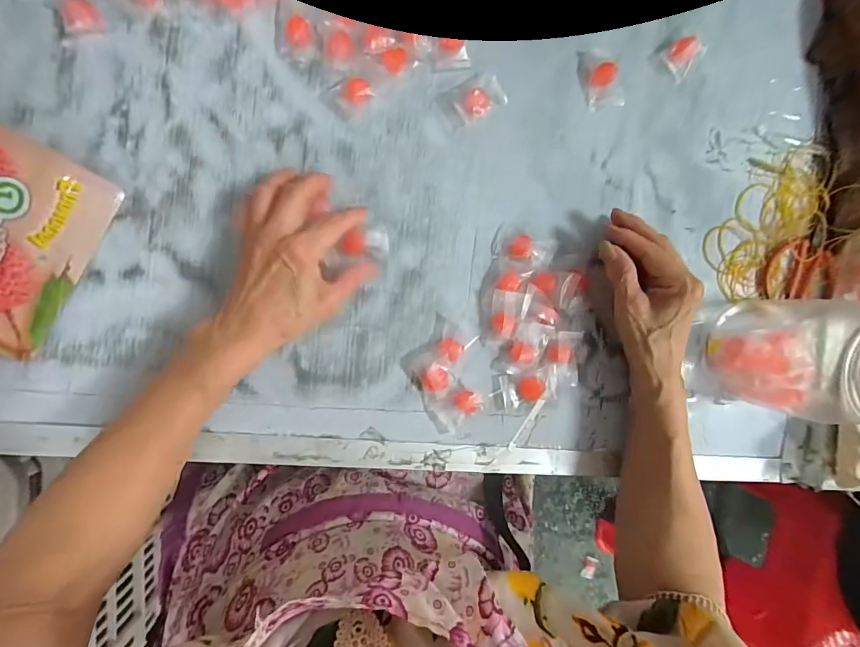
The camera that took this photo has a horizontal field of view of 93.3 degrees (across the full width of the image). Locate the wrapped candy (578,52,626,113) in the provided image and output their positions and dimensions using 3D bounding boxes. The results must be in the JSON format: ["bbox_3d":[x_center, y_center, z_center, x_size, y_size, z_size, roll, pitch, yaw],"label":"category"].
[{"bbox_3d":[0.164,-0.237,0.390,0.036,0.013,0.059,-20,92,-8],"label":"wrapped candy"}]

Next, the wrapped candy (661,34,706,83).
[{"bbox_3d":[0.249,-0.261,0.395,0.040,0.010,0.032,-43,95,-6],"label":"wrapped candy"}]

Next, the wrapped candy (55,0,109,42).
[{"bbox_3d":[-0.283,-0.246,0.327,0.035,0.014,0.029,-17,91,-8],"label":"wrapped candy"}]

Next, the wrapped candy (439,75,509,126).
[{"bbox_3d":[0.041,-0.211,0.377,0.058,0.012,0.035,-30,93,-7],"label":"wrapped candy"}]

